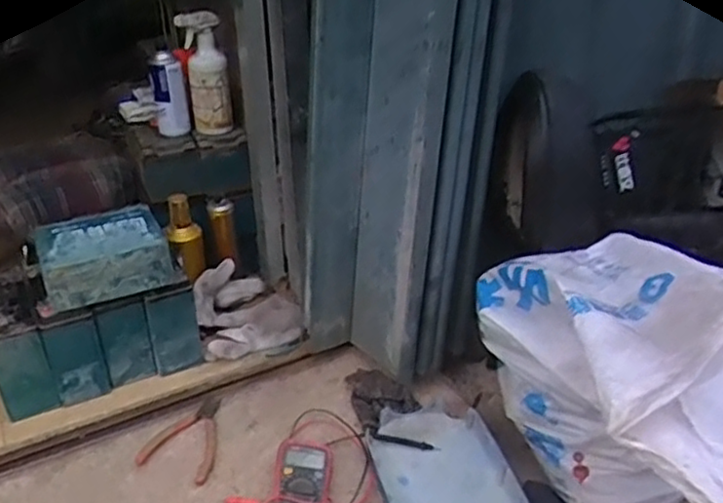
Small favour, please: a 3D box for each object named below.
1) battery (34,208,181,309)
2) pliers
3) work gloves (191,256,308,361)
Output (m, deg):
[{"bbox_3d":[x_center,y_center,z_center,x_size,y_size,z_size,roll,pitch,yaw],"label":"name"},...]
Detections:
[{"bbox_3d":[-0.399,0.001,1.059,0.180,0.066,0.152,-15,32,-24],"label":"battery"},{"bbox_3d":[-0.252,0.272,1.020,0.109,0.014,0.141,8,30,16],"label":"pliers"},{"bbox_3d":[-0.204,0.107,1.221,0.182,0.077,0.197,-8,37,-16],"label":"work gloves"}]

